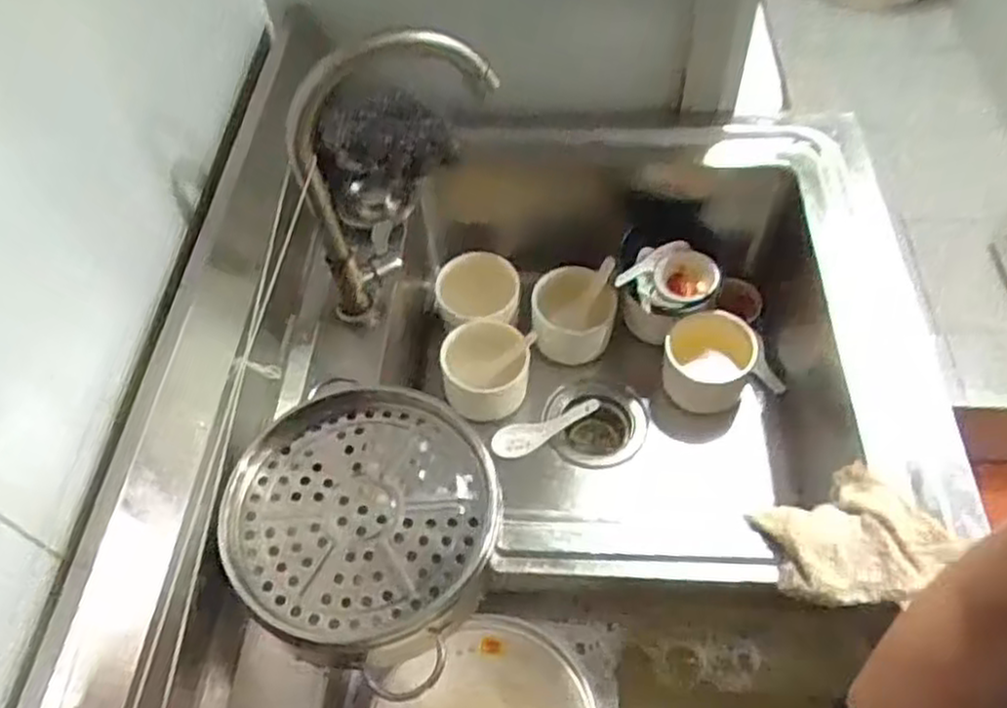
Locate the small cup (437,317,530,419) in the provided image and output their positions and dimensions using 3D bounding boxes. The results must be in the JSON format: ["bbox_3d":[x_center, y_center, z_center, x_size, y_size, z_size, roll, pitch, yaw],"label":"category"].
[{"bbox_3d":[-0.018,0.016,0.841,0.092,0.076,0.086,-2,56,3],"label":"small cup"}]

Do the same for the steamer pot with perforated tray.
[{"bbox_3d":[-0.099,0.121,0.560,0.186,0.057,0.189,-2,56,3],"label":"steamer pot with perforated tray"}]

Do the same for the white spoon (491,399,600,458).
[{"bbox_3d":[0.046,0.080,0.833,0.121,0.017,0.032,-24,56,5],"label":"white spoon"}]

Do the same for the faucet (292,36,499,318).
[{"bbox_3d":[-0.078,-0.144,0.599,0.155,0.263,0.060,-38,61,-20],"label":"faucet"}]

